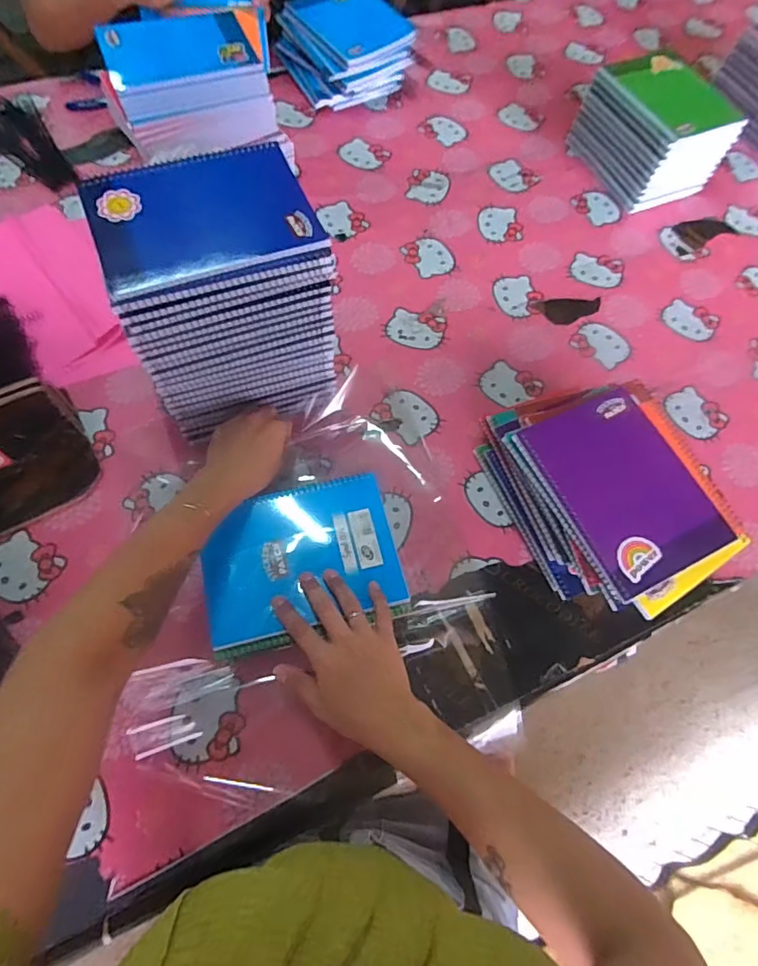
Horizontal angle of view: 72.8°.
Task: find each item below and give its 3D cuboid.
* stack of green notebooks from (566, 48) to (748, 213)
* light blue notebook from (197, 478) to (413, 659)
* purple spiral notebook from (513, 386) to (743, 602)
[{"bbox_3d":[0.457,-0.598,0.875,0.159,0.135,0.220,-25,69,-14],"label":"stack of green notebooks"},{"bbox_3d":[-0.081,0.079,0.539,0.197,0.012,0.154,-14,67,-10],"label":"light blue notebook"},{"bbox_3d":[0.254,0.002,0.531,0.146,0.018,0.195,-24,71,-14],"label":"purple spiral notebook"}]

